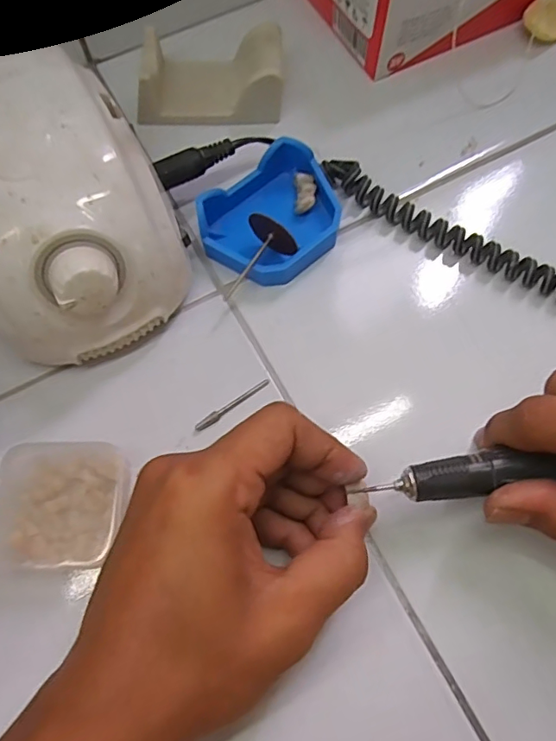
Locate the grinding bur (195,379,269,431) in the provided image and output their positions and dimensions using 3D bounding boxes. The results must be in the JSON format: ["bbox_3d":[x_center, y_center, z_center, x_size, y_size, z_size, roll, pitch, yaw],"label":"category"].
[{"bbox_3d":[-0.023,0.017,0.265,0.044,0.004,0.005,-35,75,-12],"label":"grinding bur"}]

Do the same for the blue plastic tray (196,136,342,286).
[{"bbox_3d":[-0.001,-0.084,0.289,0.079,0.026,0.063,-40,75,-13],"label":"blue plastic tray"}]

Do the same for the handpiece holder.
[{"bbox_3d":[-0.041,-0.183,0.321,0.086,0.031,0.051,1,71,0],"label":"handpiece holder"}]

